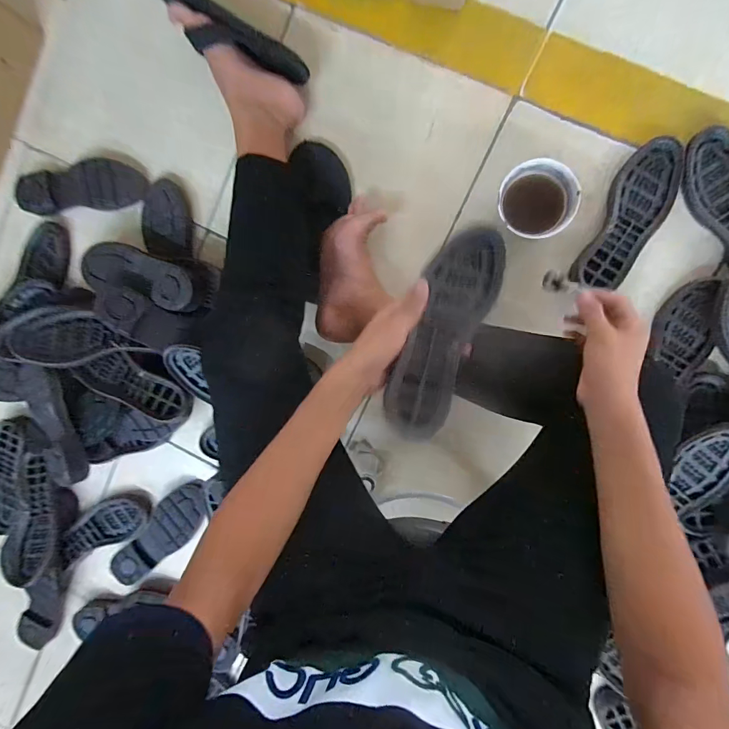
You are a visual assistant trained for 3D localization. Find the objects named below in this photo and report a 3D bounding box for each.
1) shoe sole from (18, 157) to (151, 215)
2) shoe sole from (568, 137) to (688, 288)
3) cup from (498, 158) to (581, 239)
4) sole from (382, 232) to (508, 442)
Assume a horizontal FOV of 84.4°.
[{"bbox_3d":[-0.519,-0.327,0.738,0.251,0.026,0.090,-1,95,9],"label":"shoe sole"},{"bbox_3d":[0.412,-0.226,0.619,0.089,0.021,0.235,24,98,6],"label":"shoe sole"},{"bbox_3d":[0.264,-0.250,0.626,0.109,0.054,0.112,1,95,8],"label":"cup"},{"bbox_3d":[0.089,-0.037,0.451,0.076,0.016,0.242,22,85,6],"label":"sole"}]

